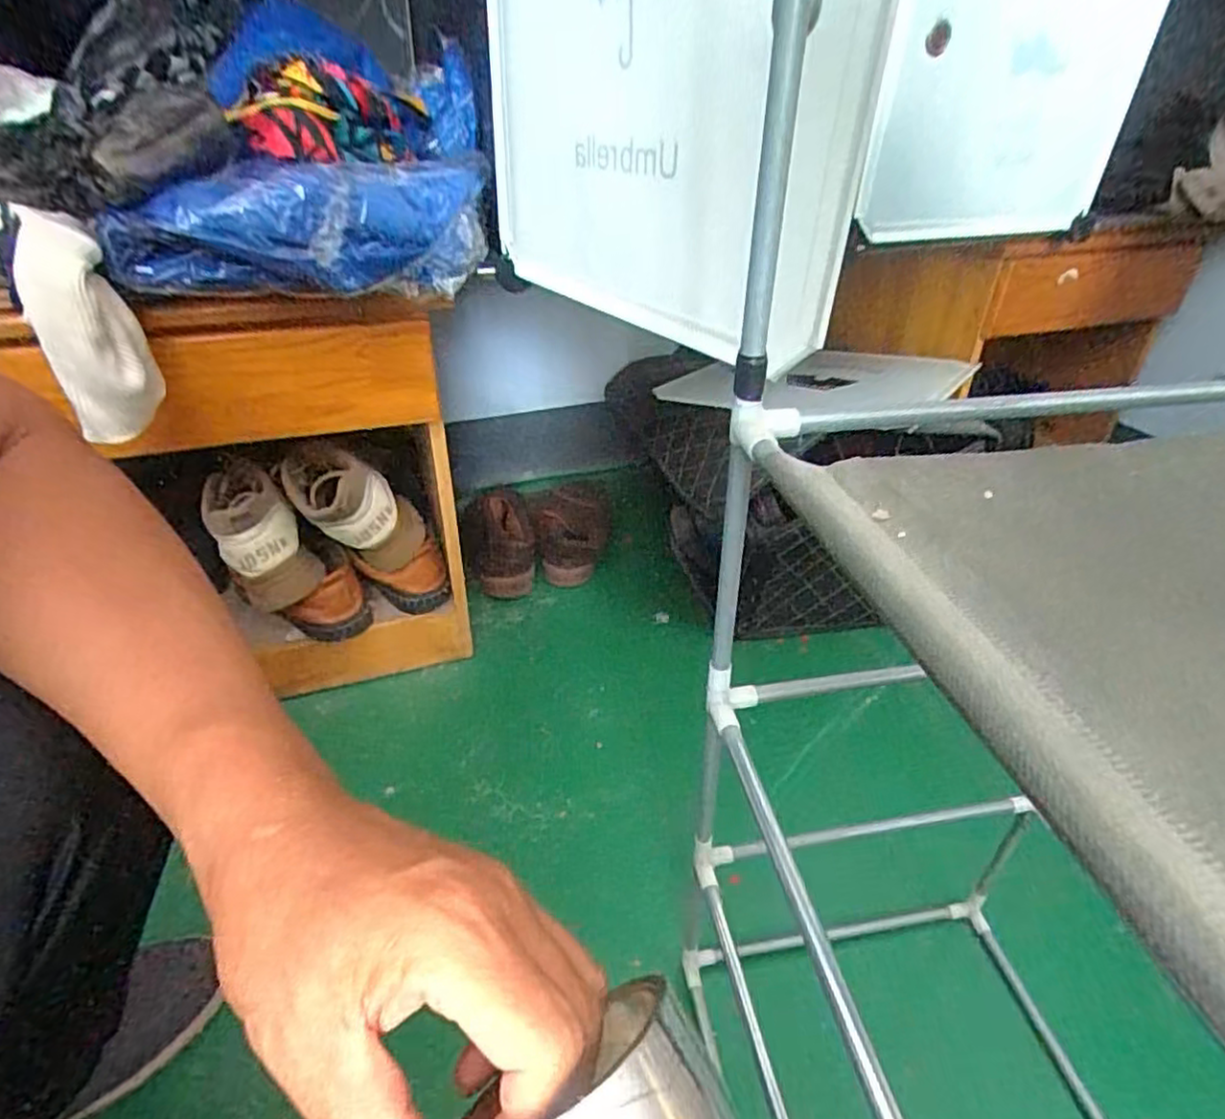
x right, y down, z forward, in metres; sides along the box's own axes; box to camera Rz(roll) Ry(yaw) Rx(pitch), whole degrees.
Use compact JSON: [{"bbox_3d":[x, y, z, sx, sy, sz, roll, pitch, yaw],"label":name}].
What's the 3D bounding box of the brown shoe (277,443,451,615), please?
[{"bbox_3d":[-0.276,-0.033,0.798,0.092,0.239,0.088,-25,28,22],"label":"brown shoe"}]

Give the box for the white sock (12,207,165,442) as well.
[{"bbox_3d":[-0.380,-0.163,0.500,0.064,0.149,0.034,-19,40,-26],"label":"white sock"}]

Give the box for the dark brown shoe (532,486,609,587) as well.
[{"bbox_3d":[-0.066,-0.053,1.114,0.122,0.084,0.227,-4,35,-7],"label":"dark brown shoe"}]

